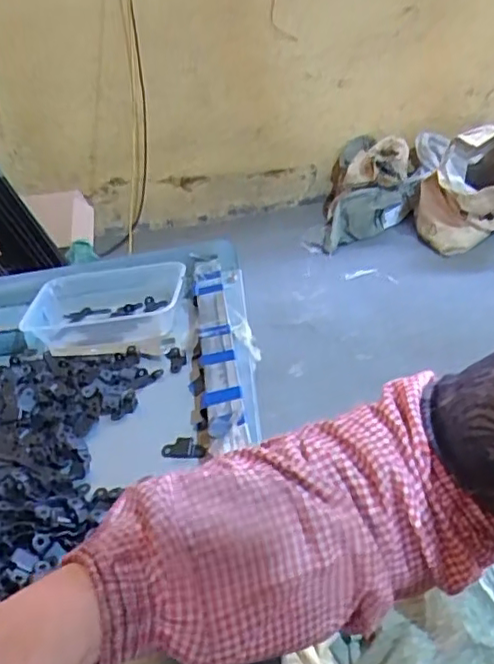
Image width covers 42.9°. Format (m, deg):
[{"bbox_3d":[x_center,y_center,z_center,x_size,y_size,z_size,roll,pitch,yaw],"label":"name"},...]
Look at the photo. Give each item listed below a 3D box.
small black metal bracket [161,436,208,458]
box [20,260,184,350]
[{"bbox_3d":[-0.048,0.089,0.487,0.036,0.006,0.016,2,33,14],"label":"small black metal bracket"},{"bbox_3d":[-0.152,-0.028,0.684,0.161,0.047,0.115,-8,32,3],"label":"box"}]

